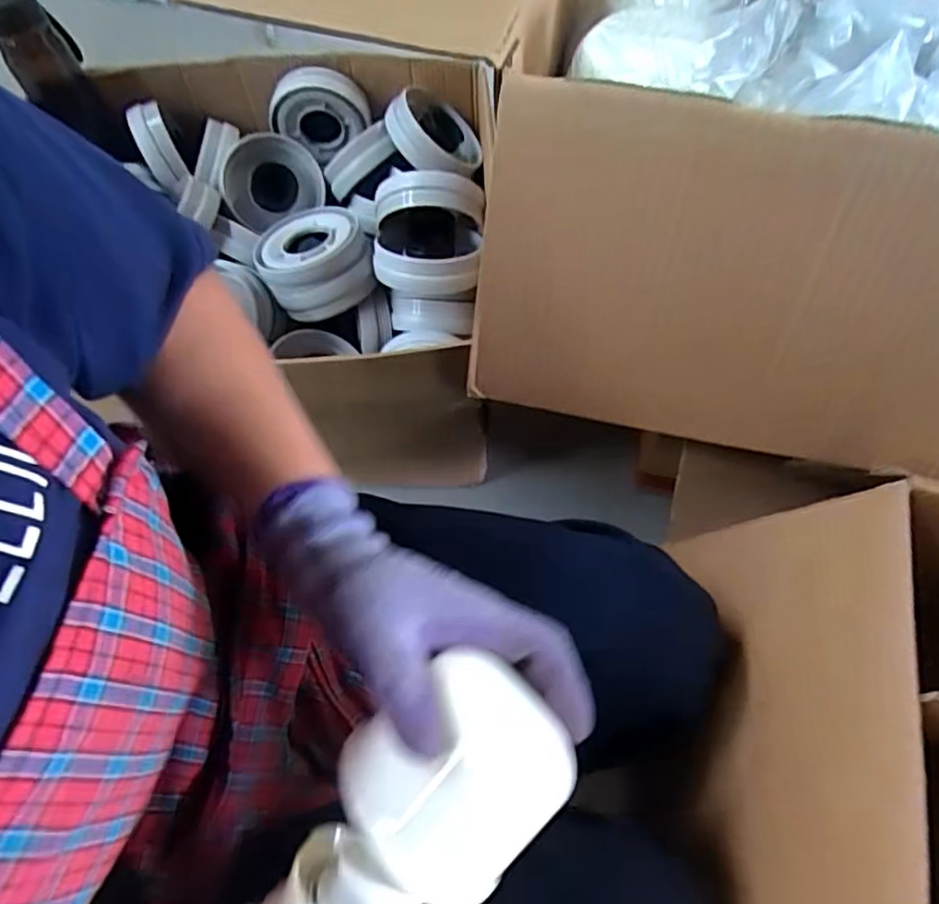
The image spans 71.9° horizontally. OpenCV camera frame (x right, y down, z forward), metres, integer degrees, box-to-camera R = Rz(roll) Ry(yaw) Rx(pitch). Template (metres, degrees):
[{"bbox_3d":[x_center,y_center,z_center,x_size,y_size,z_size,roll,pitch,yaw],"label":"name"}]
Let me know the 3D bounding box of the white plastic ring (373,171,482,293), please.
[{"bbox_3d":[-0.045,-0.233,0.688,0.119,0.086,0.100,0,64,2],"label":"white plastic ring"}]

